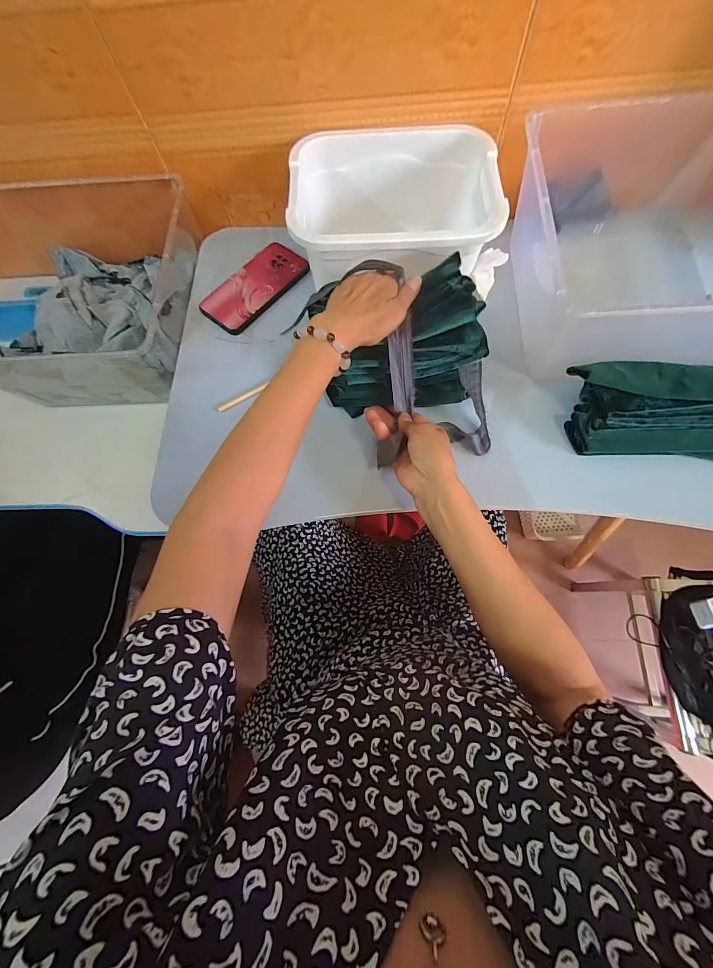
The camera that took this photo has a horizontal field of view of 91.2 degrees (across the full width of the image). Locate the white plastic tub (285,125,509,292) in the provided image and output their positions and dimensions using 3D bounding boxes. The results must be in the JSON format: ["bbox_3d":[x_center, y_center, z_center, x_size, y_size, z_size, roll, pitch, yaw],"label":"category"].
[{"bbox_3d":[0.047,-0.350,0.463,0.244,0.101,0.181,2,73,2],"label":"white plastic tub"}]

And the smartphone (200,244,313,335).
[{"bbox_3d":[-0.147,-0.290,0.510,0.077,0.011,0.164,41,78,13],"label":"smartphone"}]

